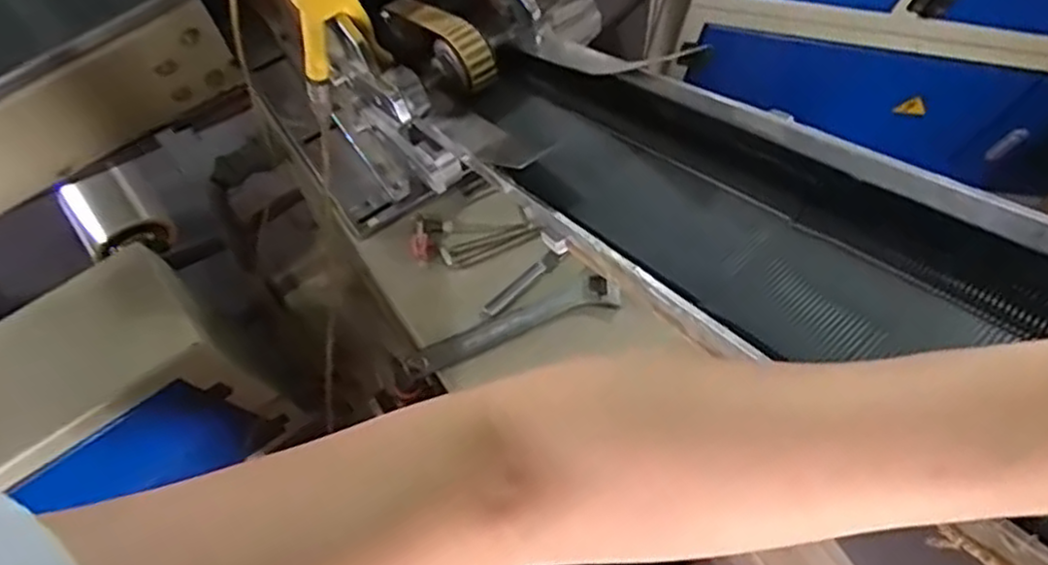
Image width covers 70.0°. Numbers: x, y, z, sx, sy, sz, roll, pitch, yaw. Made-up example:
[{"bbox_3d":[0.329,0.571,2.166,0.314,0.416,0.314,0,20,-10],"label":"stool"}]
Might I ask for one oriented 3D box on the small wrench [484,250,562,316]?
[{"bbox_3d":[-0.001,0.001,0.848,0.104,0.009,0.019,-39,76,-13],"label":"small wrench"}]

